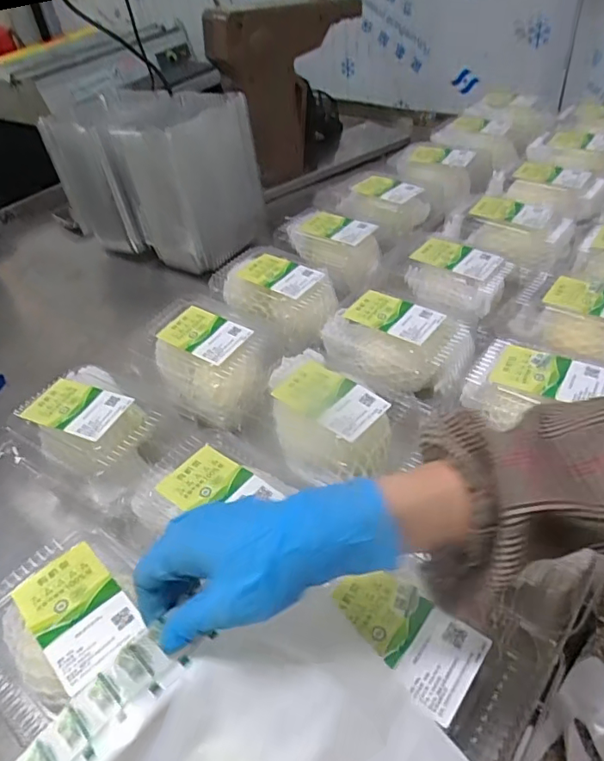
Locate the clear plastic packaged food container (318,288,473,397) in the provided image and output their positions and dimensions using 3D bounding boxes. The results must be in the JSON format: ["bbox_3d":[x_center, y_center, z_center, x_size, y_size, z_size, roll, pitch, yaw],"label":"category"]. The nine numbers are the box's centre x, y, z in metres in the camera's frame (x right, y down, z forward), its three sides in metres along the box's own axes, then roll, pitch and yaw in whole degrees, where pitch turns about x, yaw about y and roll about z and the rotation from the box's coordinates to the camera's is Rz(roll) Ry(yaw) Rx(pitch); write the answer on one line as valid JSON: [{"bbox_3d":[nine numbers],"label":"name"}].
[{"bbox_3d":[0.111,-0.045,0.615,0.149,0.066,0.102,20,50,26],"label":"clear plastic packaged food container"}]

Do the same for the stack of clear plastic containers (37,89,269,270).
[{"bbox_3d":[-0.245,-0.340,0.891,0.303,0.206,0.189,17,48,24],"label":"stack of clear plastic containers"}]

